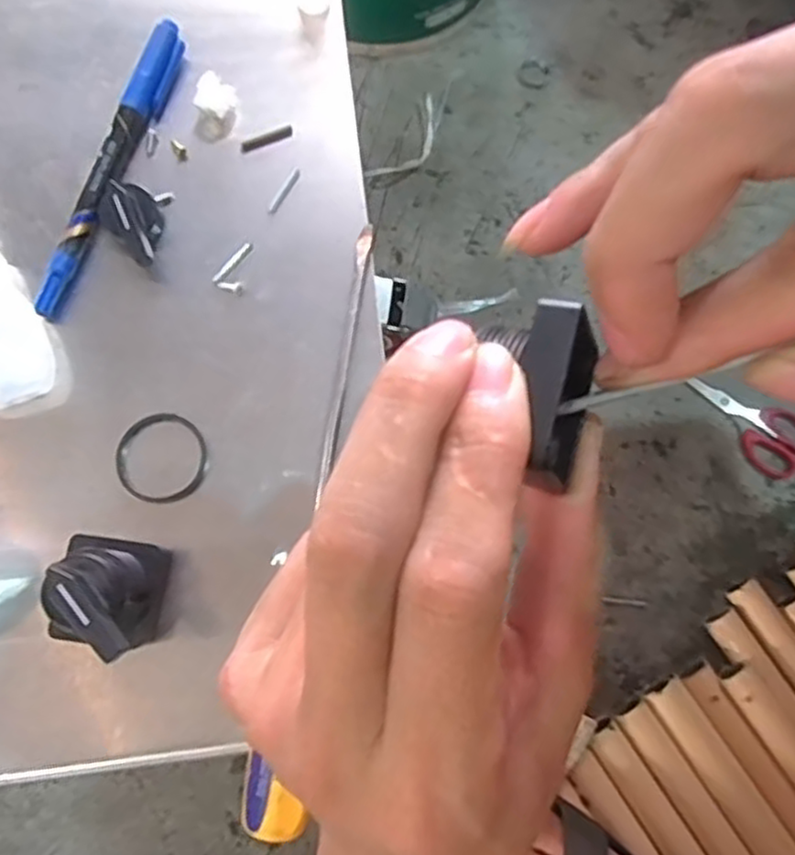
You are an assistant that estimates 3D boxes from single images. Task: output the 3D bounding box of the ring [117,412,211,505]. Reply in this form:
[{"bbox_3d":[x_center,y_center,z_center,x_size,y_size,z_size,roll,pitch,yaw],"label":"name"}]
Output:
[{"bbox_3d":[-0.090,0.012,0.274,0.033,0.006,0.034,1,76,-2],"label":"ring"}]

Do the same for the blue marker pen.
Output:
[{"bbox_3d":[-0.119,-0.109,0.297,0.011,0.013,0.137,18,76,2],"label":"blue marker pen"}]

